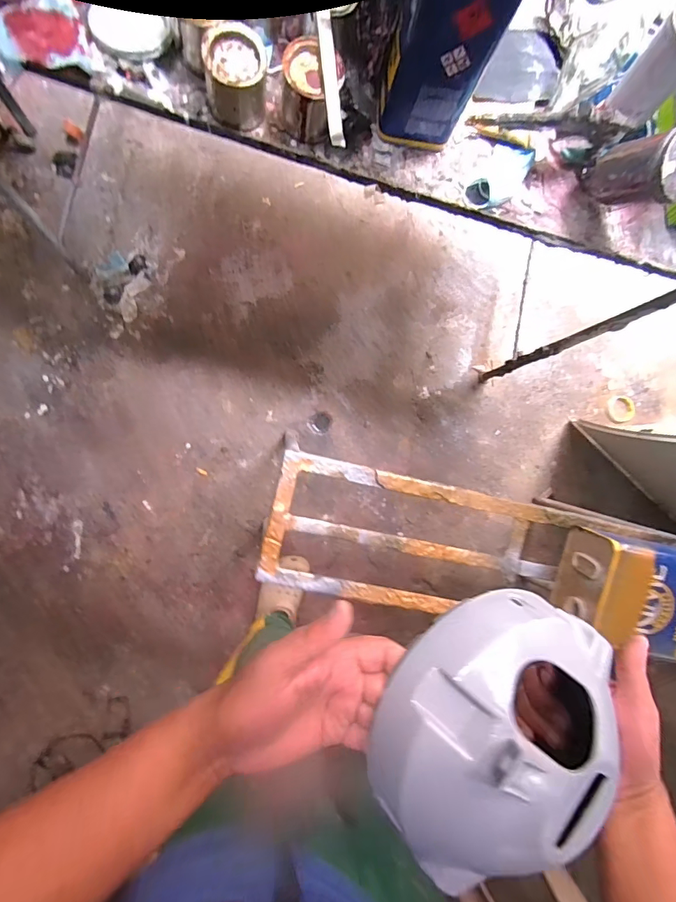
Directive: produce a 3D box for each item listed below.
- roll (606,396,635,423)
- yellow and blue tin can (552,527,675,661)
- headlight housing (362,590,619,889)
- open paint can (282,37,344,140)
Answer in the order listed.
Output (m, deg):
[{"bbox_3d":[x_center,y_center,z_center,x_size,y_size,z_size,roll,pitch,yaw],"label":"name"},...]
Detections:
[{"bbox_3d":[0.926,-0.138,1.392,0.092,0.026,0.085,0,88,-8],"label":"roll"},{"bbox_3d":[0.506,0.237,0.680,0.262,0.114,0.167,14,88,-8],"label":"yellow and blue tin can"},{"bbox_3d":[0.107,0.189,0.274,0.149,0.066,0.180,24,85,-7],"label":"headlight housing"},{"bbox_3d":[-0.035,-0.453,0.541,0.073,0.068,0.069,0,90,-8],"label":"open paint can"}]

